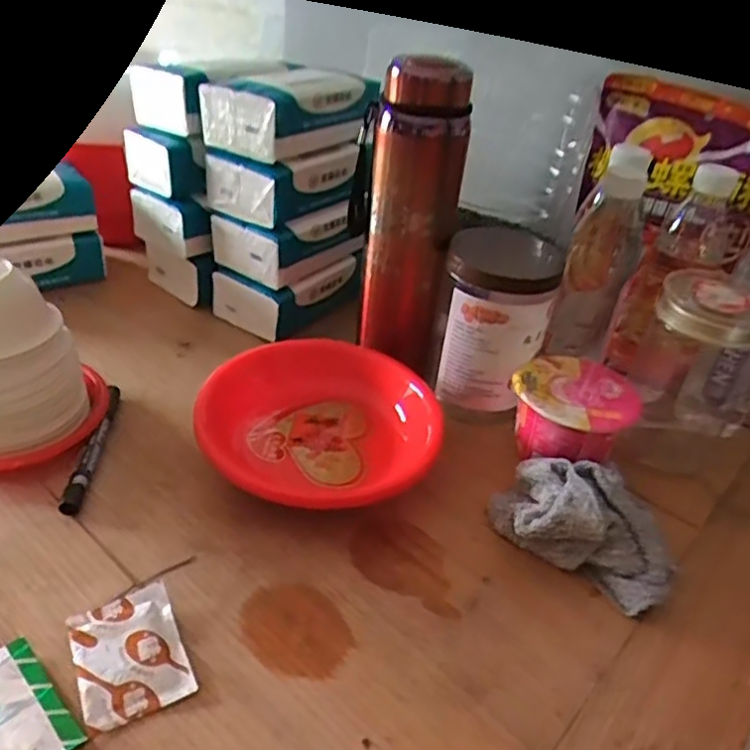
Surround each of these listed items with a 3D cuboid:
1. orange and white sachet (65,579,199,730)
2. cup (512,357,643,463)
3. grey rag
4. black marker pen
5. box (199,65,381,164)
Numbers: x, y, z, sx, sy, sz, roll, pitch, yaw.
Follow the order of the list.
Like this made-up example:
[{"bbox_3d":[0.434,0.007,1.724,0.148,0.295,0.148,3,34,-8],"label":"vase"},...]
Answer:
[{"bbox_3d":[-0.145,0.164,0.399,0.058,0.010,0.077,-14,41,-26],"label":"orange and white sachet"},{"bbox_3d":[0.162,0.038,0.569,0.096,0.072,0.094,5,36,-3],"label":"cup"},{"bbox_3d":[0.154,0.106,0.490,0.129,0.050,0.086,25,40,23],"label":"grey rag"},{"bbox_3d":[-0.218,0.054,0.529,0.013,0.017,0.138,3,36,-5],"label":"black marker pen"},{"bbox_3d":[-0.084,-0.254,0.638,0.095,0.058,0.138,27,41,25],"label":"box"}]

